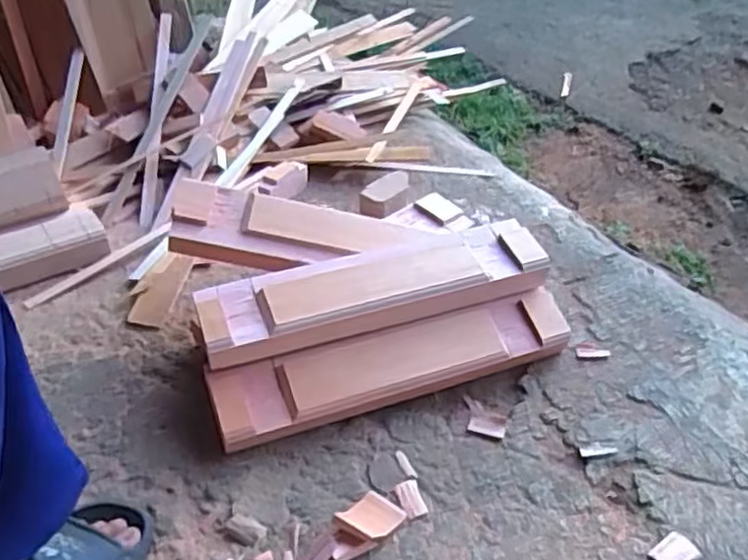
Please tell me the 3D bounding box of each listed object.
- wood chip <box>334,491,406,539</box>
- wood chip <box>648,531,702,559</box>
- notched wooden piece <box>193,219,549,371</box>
[{"bbox_3d":[-0.003,0.272,0.806,0.057,0.013,0.075,22,22,33],"label":"wood chip"},{"bbox_3d":[0.336,0.306,0.788,0.045,0.011,0.033,-23,43,-27],"label":"wood chip"},{"bbox_3d":[0.003,0.011,0.986,0.488,0.057,0.122,-13,40,-17],"label":"notched wooden piece"}]

